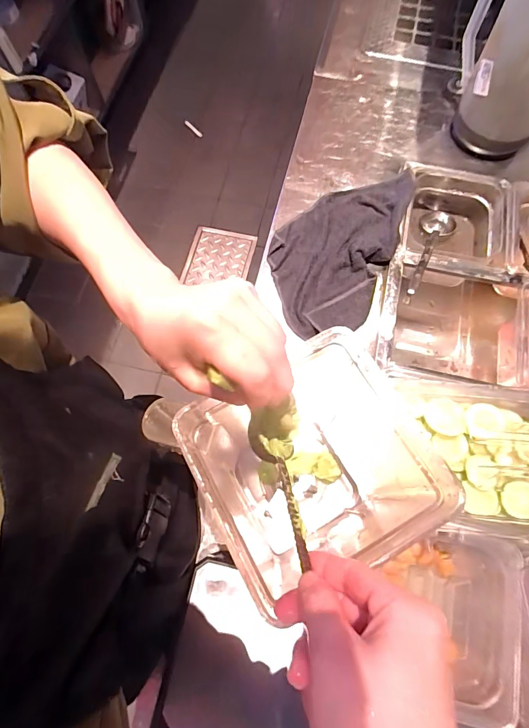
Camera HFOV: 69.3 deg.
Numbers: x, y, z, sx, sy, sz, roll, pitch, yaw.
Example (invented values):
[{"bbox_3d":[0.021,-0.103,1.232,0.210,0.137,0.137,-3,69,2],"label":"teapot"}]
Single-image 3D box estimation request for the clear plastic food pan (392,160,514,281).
[{"bbox_3d":[0.288,-0.204,0.601,0.170,0.087,0.193,11,70,4],"label":"clear plastic food pan"}]

